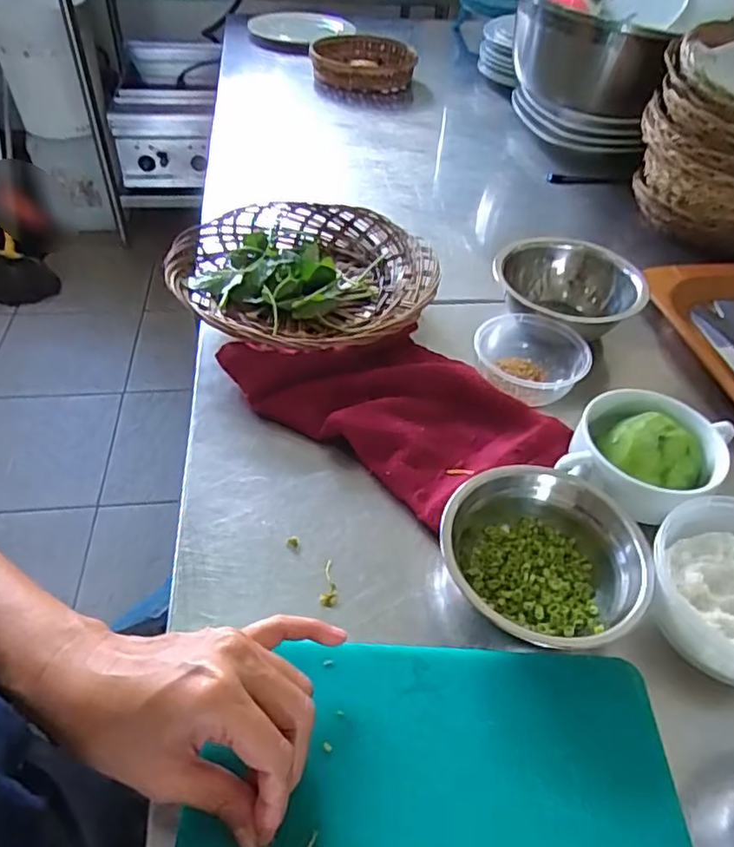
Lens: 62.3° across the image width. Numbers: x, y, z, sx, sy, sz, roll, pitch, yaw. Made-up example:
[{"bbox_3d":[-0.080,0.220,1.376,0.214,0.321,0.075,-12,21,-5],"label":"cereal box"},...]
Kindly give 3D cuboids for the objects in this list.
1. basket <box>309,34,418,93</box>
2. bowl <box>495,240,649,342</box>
[{"bbox_3d":[-0.011,-0.675,1.132,0.186,0.054,0.224,-2,45,-2],"label":"basket"},{"bbox_3d":[0.191,-0.123,0.590,0.138,0.056,0.123,18,47,13],"label":"bowl"}]

